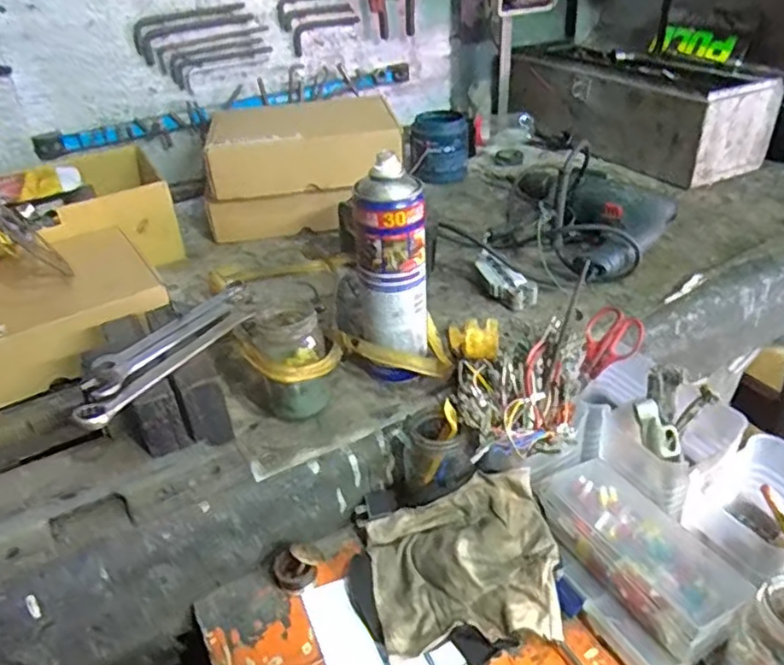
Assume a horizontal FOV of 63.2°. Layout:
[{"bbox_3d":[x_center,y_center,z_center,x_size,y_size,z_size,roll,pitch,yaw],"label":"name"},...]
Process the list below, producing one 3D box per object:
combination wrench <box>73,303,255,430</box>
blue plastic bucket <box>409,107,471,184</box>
[{"bbox_3d":[-0.182,0.023,0.530,0.025,0.015,0.181,16,39,26],"label":"combination wrench"},{"bbox_3d":[0.083,-0.320,1.098,0.099,0.098,0.098,-1,35,4],"label":"blue plastic bucket"}]

